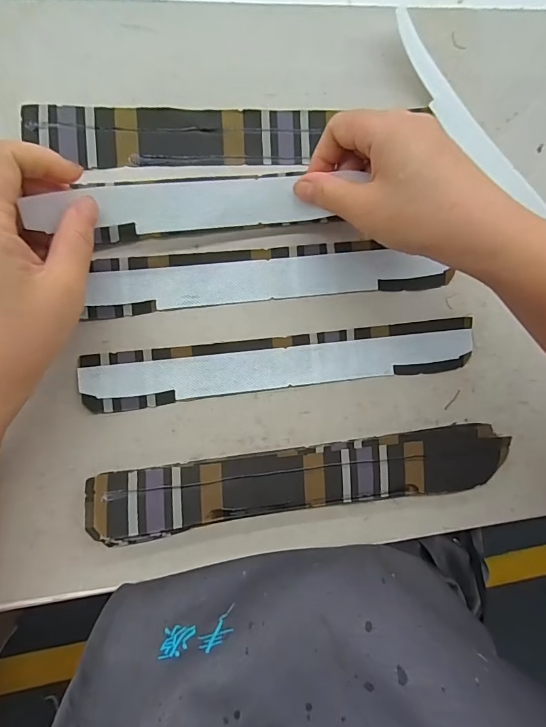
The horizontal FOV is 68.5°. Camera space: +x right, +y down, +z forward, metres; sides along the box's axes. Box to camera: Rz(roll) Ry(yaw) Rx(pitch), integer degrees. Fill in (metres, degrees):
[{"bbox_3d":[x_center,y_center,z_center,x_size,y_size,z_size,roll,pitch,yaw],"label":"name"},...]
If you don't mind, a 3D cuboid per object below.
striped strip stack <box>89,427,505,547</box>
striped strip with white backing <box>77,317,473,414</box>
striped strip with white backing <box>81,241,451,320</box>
[{"bbox_3d":[0.023,0.077,0.266,0.270,0.019,0.043,-6,95,-8],"label":"striped strip stack"},{"bbox_3d":[0.010,0.000,0.268,0.258,0.006,0.036,-6,95,-8],"label":"striped strip with white backing"},{"bbox_3d":[-0.001,-0.060,0.267,0.231,0.007,0.036,-7,95,-8],"label":"striped strip with white backing"}]

